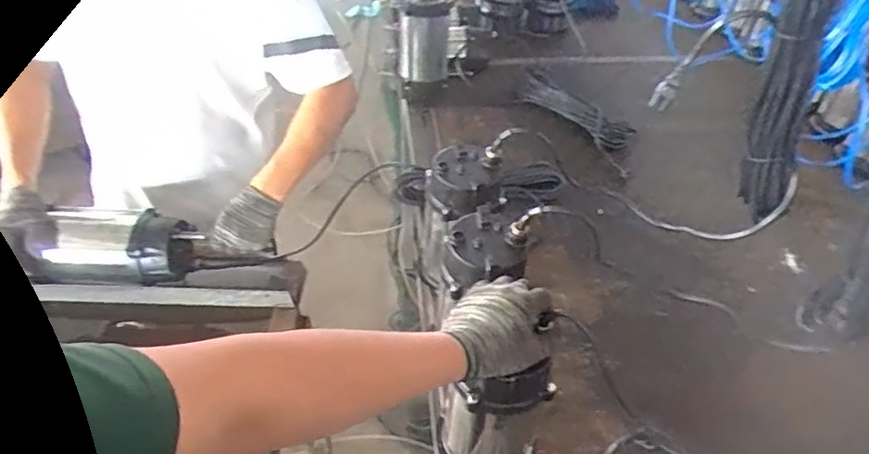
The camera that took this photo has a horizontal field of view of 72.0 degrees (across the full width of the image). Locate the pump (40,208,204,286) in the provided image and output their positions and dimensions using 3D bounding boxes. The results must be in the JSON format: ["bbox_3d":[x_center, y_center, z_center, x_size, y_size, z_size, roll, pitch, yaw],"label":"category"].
[{"bbox_3d":[-0.535,0.031,1.036,0.229,0.103,0.119,2,43,0],"label":"pump"}]

